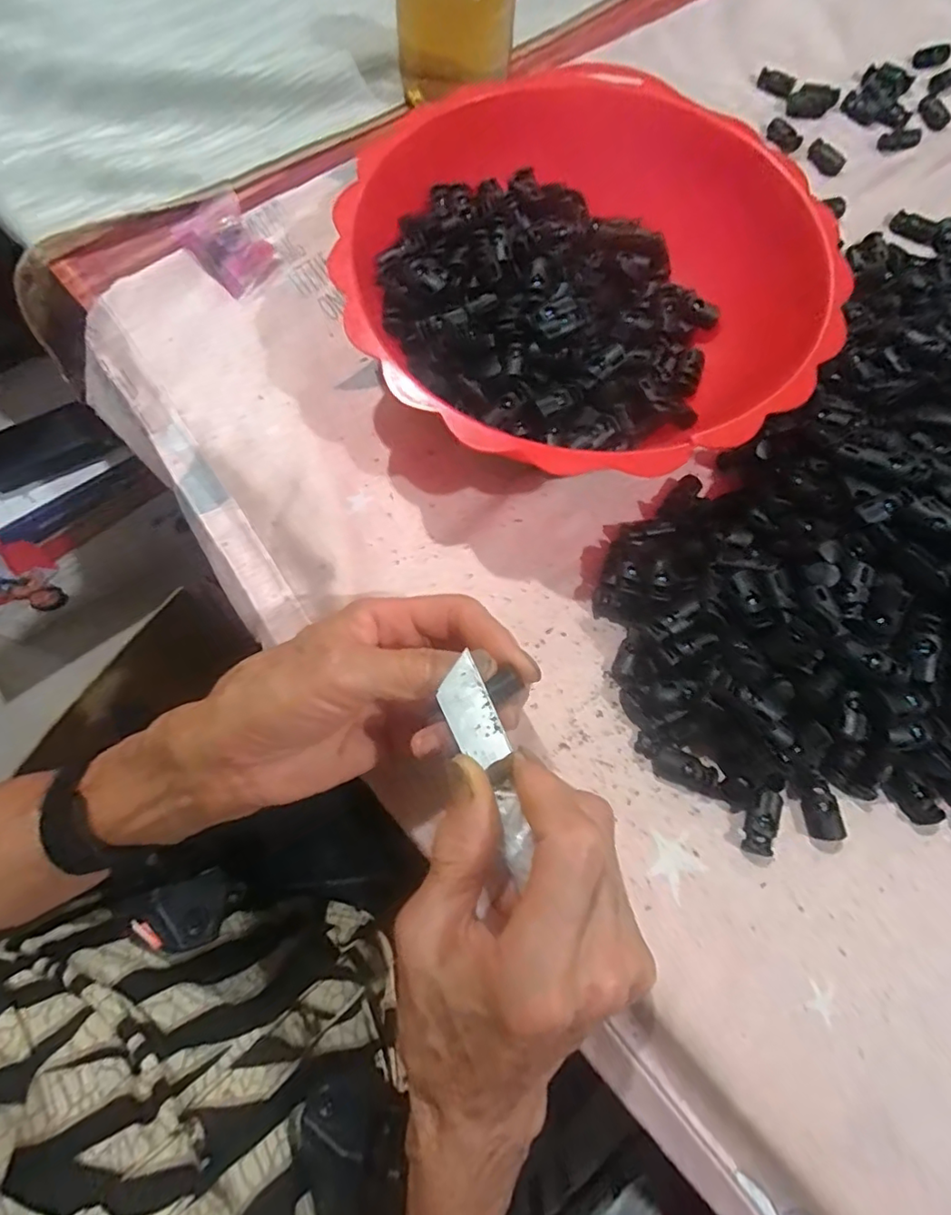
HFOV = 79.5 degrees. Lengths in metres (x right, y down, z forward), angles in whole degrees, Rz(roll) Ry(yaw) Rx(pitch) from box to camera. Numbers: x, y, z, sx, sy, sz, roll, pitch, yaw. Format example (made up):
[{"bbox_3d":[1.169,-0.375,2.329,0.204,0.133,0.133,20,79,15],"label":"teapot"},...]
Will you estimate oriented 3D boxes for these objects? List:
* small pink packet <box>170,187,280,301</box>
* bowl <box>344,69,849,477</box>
[{"bbox_3d":[-0.151,-0.223,0.349,0.042,0.021,0.055,-38,76,-14],"label":"small pink packet"},{"bbox_3d":[0.055,-0.172,0.309,0.241,0.062,0.249,2,70,-2],"label":"bowl"}]

